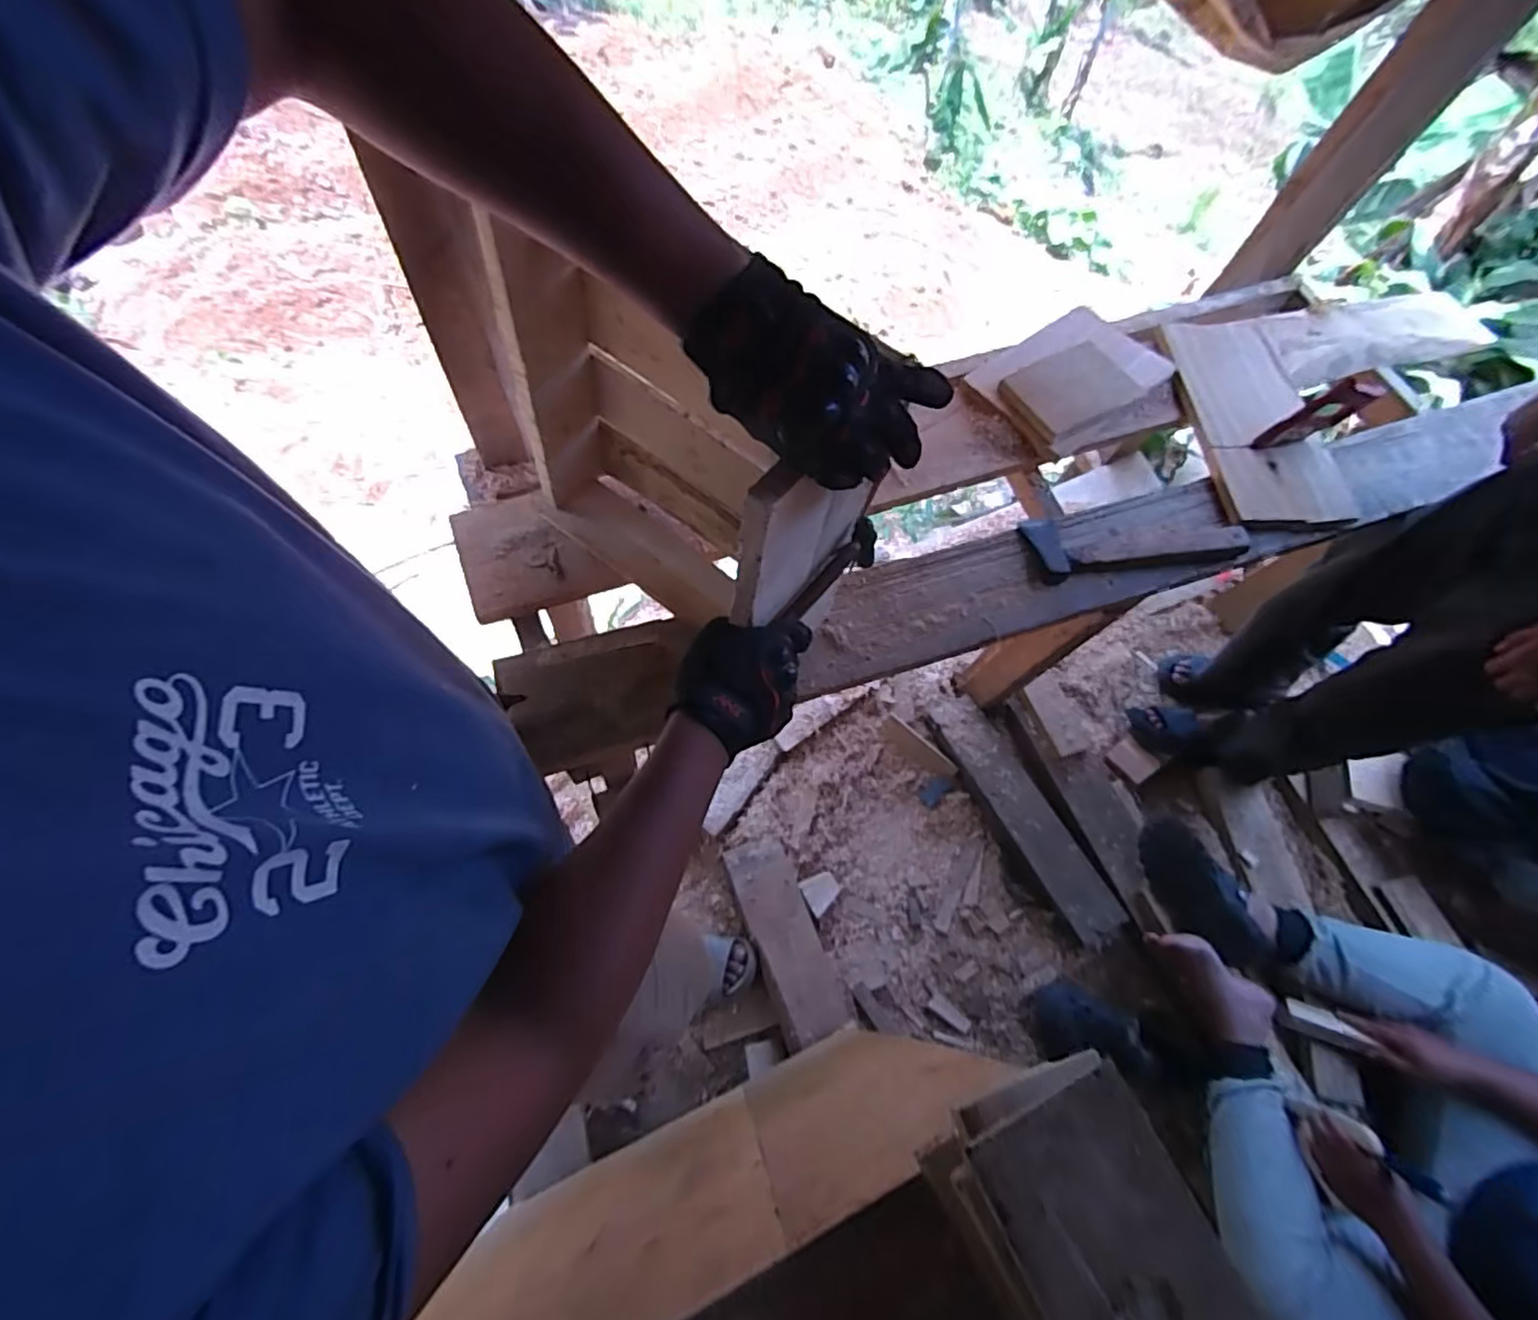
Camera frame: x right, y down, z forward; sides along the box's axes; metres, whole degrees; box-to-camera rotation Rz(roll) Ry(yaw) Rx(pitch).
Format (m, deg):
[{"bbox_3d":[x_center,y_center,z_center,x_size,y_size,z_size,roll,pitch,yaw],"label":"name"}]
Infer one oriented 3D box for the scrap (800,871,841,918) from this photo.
[{"bbox_3d":[0.110,0.488,1.373,0.096,0.017,0.080,-15,55,-37],"label":"scrap"}]

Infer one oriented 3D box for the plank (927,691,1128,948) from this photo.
[{"bbox_3d":[0.571,0.336,1.472,0.145,0.046,0.602,-25,69,-14],"label":"plank"}]

